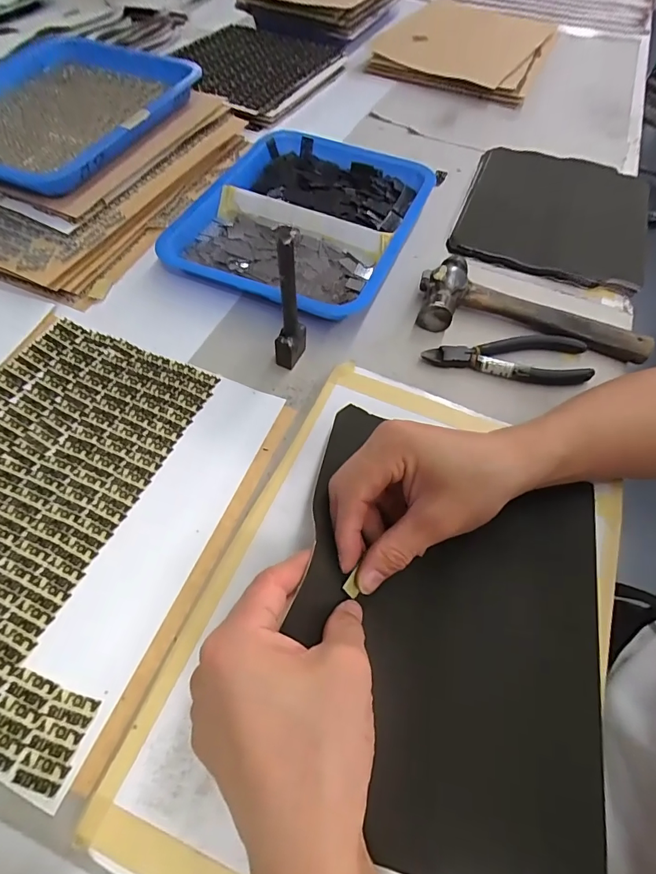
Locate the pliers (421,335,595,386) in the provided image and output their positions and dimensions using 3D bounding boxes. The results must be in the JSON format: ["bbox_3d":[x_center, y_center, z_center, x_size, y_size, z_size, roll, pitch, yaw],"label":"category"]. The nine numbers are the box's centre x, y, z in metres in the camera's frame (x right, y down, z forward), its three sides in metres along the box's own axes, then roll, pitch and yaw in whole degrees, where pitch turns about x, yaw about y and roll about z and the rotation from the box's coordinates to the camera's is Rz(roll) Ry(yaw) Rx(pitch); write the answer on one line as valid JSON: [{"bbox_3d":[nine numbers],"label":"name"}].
[{"bbox_3d":[0.163,-0.070,0.401,0.148,0.017,0.049,1,58,-3],"label":"pliers"}]

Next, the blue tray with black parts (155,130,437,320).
[{"bbox_3d":[-0.027,-0.236,0.472,0.217,0.033,0.262,19,59,9],"label":"blue tray with black parts"}]

